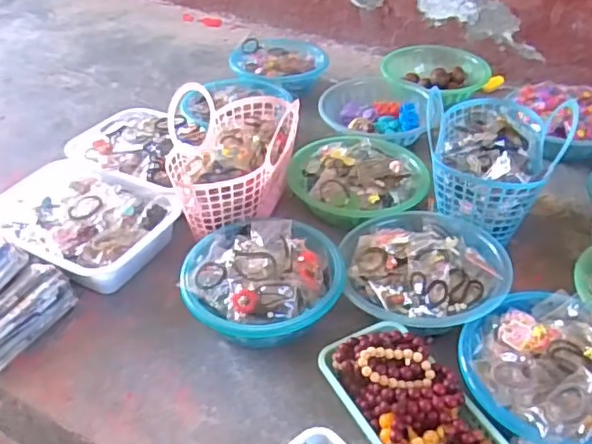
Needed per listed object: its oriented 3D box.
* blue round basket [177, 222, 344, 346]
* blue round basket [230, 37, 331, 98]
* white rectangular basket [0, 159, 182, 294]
[{"bbox_3d":[-0.046,0.090,0.874,0.222,0.098,0.189,0,39,-1],"label":"blue round basket"},{"bbox_3d":[-0.037,-0.352,1.429,0.215,0.085,0.196,0,39,0],"label":"blue round basket"},{"bbox_3d":[-0.349,0.004,0.990,0.279,0.079,0.210,18,42,21],"label":"white rectangular basket"}]

